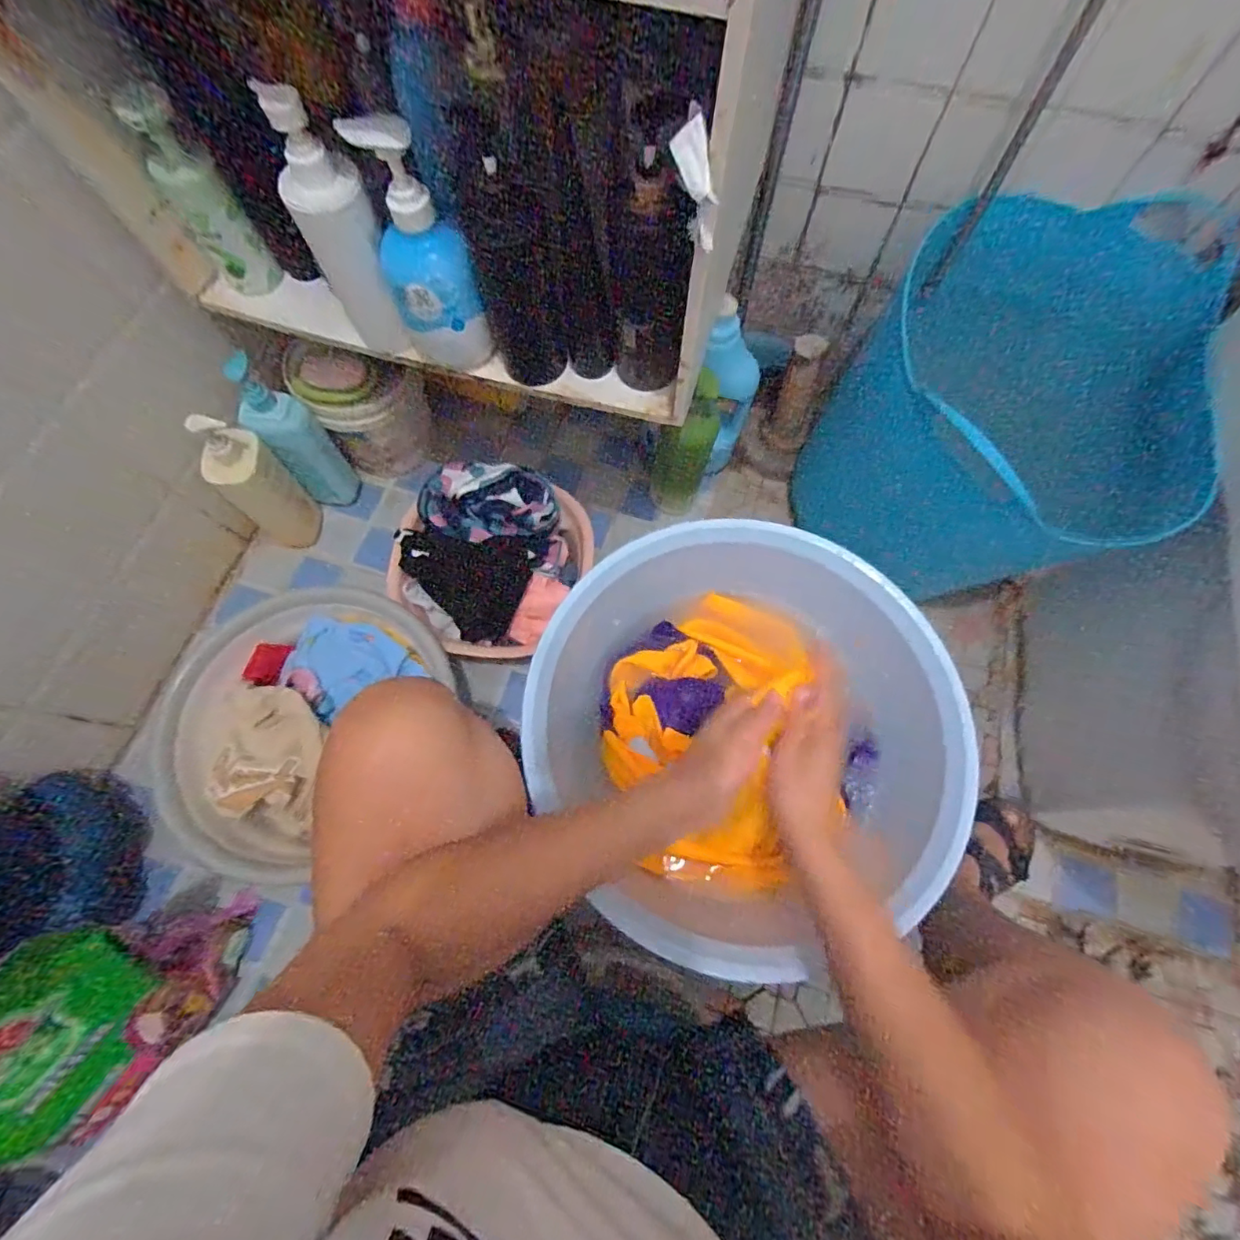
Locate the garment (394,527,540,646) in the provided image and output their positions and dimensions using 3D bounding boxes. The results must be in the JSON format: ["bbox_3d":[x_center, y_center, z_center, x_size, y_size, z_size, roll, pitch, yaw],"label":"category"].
[{"bbox_3d":[-0.205,-0.078,0.726,0.153,0.050,0.195,-45,99,1],"label":"garment"}]

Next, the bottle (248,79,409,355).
[{"bbox_3d":[-0.246,-0.338,0.473,0.061,0.201,0.055,-28,73,-8],"label":"bottle"}]

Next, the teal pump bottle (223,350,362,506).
[{"bbox_3d":[-0.474,-0.264,0.772,0.071,0.246,0.063,-28,73,-8],"label":"teal pump bottle"}]

